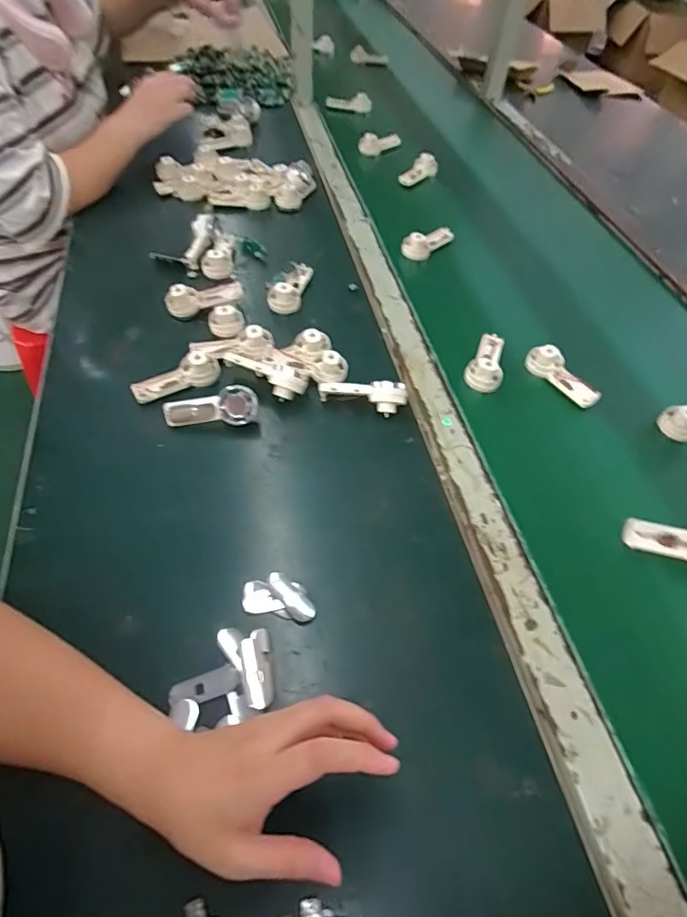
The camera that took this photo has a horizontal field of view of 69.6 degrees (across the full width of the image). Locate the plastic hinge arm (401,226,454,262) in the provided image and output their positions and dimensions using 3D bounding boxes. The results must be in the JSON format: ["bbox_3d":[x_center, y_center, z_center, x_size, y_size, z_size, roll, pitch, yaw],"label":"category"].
[{"bbox_3d":[0.130,-0.333,0.752,0.091,0.033,0.037,-36,64,-25],"label":"plastic hinge arm"}]

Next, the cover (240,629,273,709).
[{"bbox_3d":[-0.067,0.163,0.384,0.022,0.010,0.057,-7,55,-8],"label":"cover"}]

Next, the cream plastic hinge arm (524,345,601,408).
[{"bbox_3d":[0.261,-0.099,0.588,0.094,0.035,0.026,37,61,21],"label":"cream plastic hinge arm"}]

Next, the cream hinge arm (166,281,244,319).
[{"bbox_3d":[-0.175,-0.205,0.625,0.094,0.027,0.038,-13,56,-12],"label":"cream hinge arm"}]

